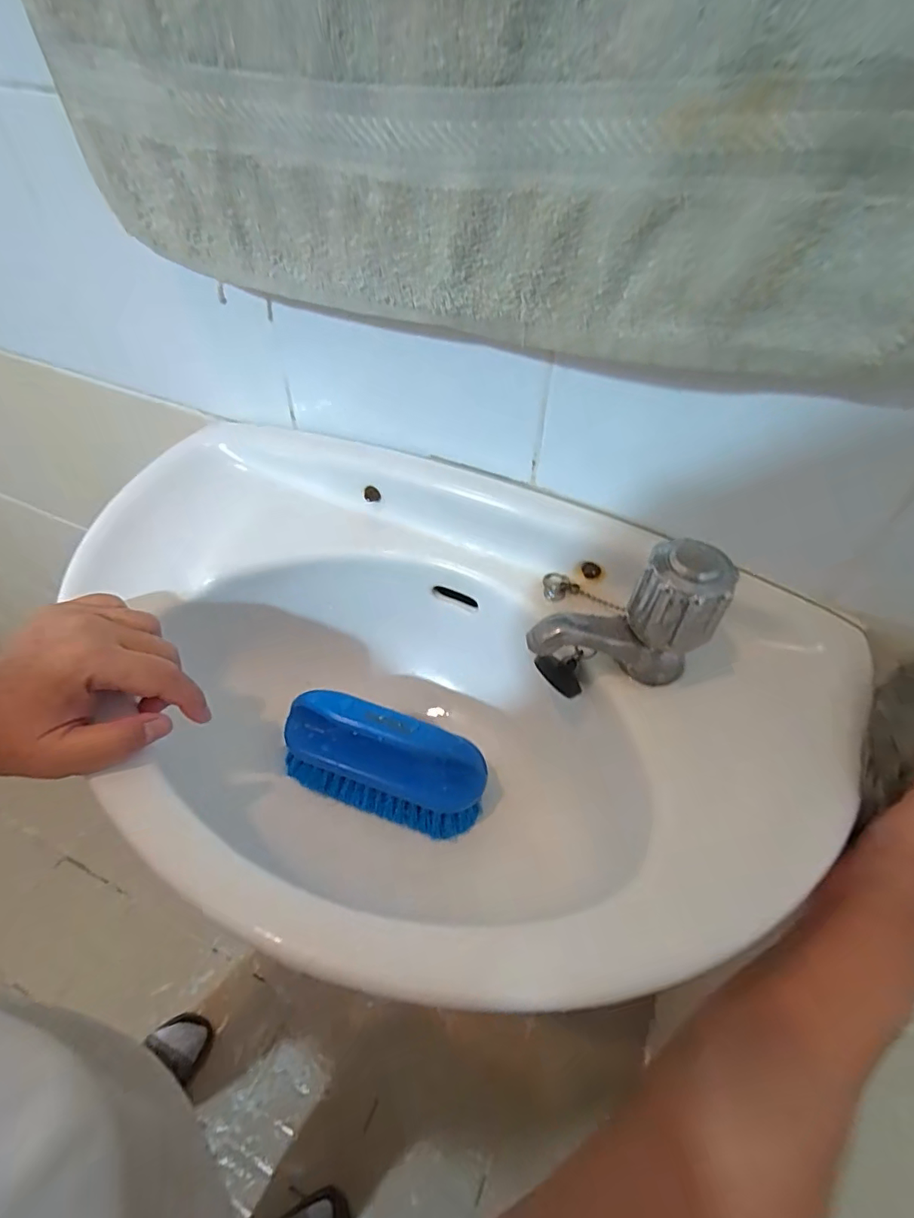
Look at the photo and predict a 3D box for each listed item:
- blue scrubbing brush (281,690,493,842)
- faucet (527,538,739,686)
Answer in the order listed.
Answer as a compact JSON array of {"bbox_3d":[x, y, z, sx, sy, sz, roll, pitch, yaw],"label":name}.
[{"bbox_3d":[-0.050,0.103,0.377,0.141,0.078,0.046,14,12,11],"label":"blue scrubbing brush"},{"bbox_3d":[0.092,0.002,0.300,0.098,0.086,0.041,4,49,2],"label":"faucet"}]

